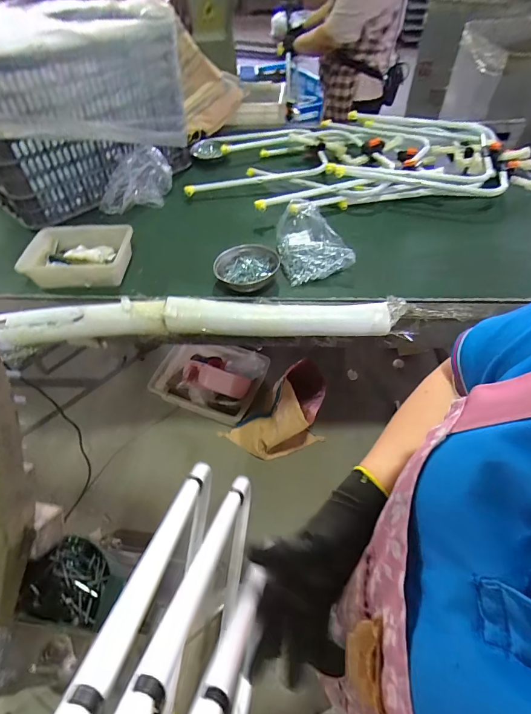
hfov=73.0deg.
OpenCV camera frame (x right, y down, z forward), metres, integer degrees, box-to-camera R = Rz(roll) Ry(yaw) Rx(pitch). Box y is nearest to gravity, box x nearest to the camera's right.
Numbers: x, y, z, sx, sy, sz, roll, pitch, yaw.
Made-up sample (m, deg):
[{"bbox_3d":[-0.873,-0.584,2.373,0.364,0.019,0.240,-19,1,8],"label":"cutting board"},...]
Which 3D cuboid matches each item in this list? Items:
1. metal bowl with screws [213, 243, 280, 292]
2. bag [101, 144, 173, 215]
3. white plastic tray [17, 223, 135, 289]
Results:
[{"bbox_3d":[-0.045,-0.206,0.834,0.137,0.050,0.136,-1,51,1],"label":"metal bowl with screws"},{"bbox_3d":[-0.368,-0.500,1.017,0.222,0.143,0.086,-18,53,-12],"label":"bag"},{"bbox_3d":[-0.445,-0.240,0.850,0.227,0.068,0.171,-1,51,2],"label":"white plastic tray"}]

